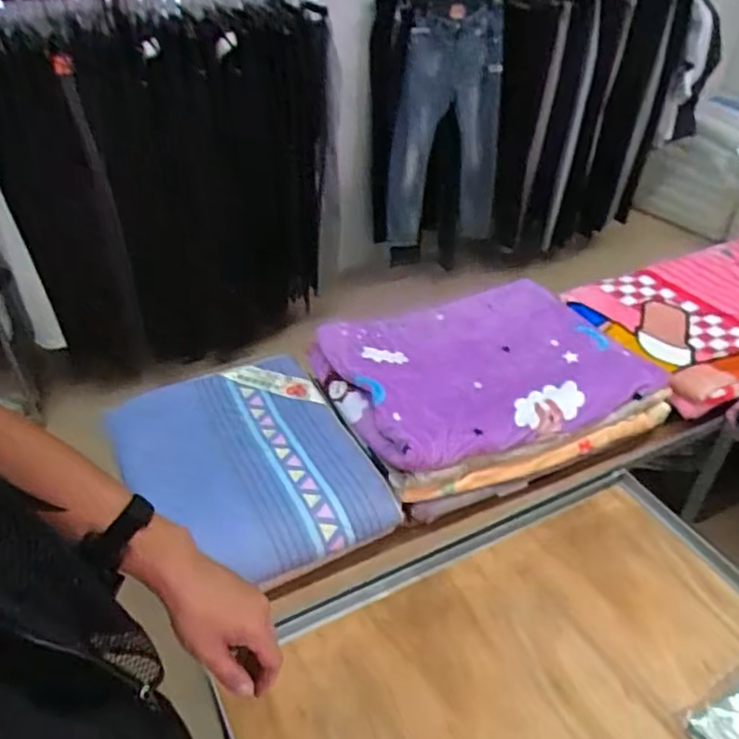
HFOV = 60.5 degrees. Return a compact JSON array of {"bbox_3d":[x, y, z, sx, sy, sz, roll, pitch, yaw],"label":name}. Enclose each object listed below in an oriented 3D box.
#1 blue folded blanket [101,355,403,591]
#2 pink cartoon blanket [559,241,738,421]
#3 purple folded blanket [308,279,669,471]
[{"bbox_3d":[-0.241,0.186,1.229,0.405,0.112,0.470,-20,43,-24],"label":"blue folded blanket"},{"bbox_3d":[0.949,-0.149,1.648,0.827,0.110,0.461,-18,42,-22],"label":"pink cartoon blanket"},{"bbox_3d":[0.247,-0.007,1.380,0.673,0.097,0.430,-15,41,-18],"label":"purple folded blanket"}]

